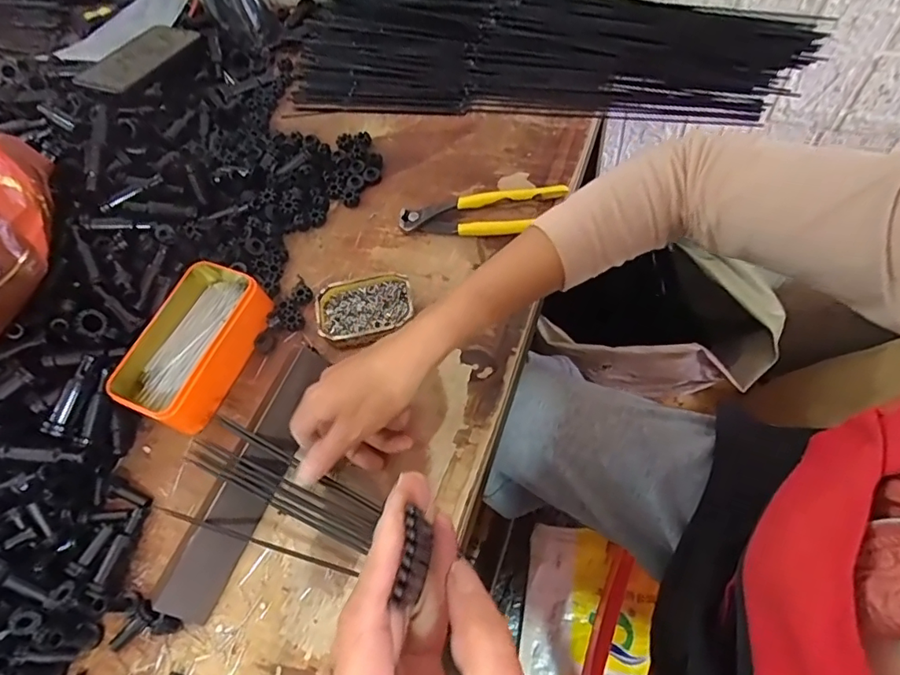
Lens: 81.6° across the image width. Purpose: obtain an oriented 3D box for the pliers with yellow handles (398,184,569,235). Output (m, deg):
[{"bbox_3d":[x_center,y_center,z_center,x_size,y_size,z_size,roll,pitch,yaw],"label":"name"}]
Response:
[{"bbox_3d":[0.031,-0.127,0.512,0.160,0.020,0.050,-1,62,8],"label":"pliers with yellow handles"}]

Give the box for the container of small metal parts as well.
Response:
[{"bbox_3d":[-0.078,-0.024,0.482,0.087,0.025,0.066,-13,61,2],"label":"container of small metal parts"}]

